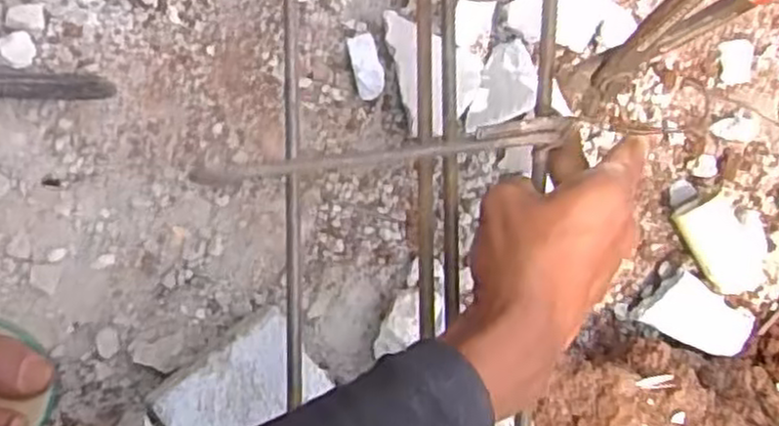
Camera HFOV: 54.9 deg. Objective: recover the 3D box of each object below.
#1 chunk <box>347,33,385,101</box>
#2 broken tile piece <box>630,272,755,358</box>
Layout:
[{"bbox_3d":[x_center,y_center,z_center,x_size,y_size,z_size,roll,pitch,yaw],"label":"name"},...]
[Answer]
[{"bbox_3d":[-0.016,-0.099,0.497,0.020,0.025,0.044,-12,80,-2],"label":"chunk"},{"bbox_3d":[0.223,0.074,0.540,0.079,0.015,0.042,25,81,4],"label":"broken tile piece"}]

